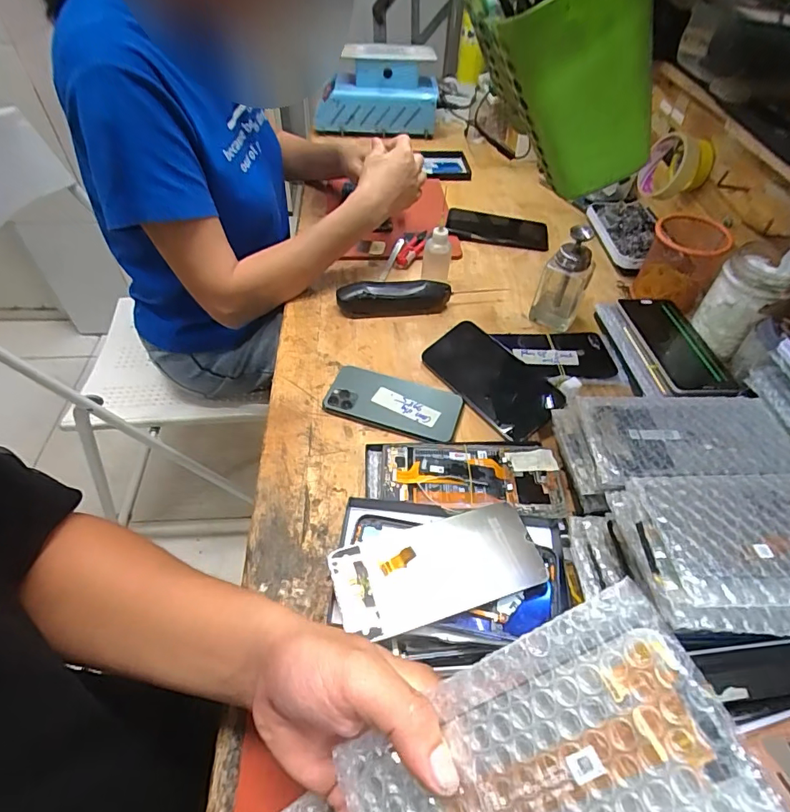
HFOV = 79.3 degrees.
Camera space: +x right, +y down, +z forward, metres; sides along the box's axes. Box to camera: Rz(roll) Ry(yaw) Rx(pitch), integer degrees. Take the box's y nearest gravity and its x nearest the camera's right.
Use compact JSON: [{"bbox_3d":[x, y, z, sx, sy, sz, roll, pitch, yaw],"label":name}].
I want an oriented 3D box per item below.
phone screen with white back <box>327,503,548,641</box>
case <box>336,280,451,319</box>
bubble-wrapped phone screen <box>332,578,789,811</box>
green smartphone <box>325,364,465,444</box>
[{"bbox_3d":[0.032,0.125,0.365,0.154,0.011,0.070,-13,56,-12],"label":"phone screen with white back"},{"bbox_3d":[-0.001,-0.144,0.620,0.142,0.044,0.032,-2,50,-4],"label":"case"},{"bbox_3d":[0.053,0.153,0.194,0.158,0.009,0.089,-36,53,13],"label":"bubble-wrapped phone screen"},{"bbox_3d":[-0.001,-0.004,0.516,0.143,0.008,0.071,17,53,8],"label":"green smartphone"}]

